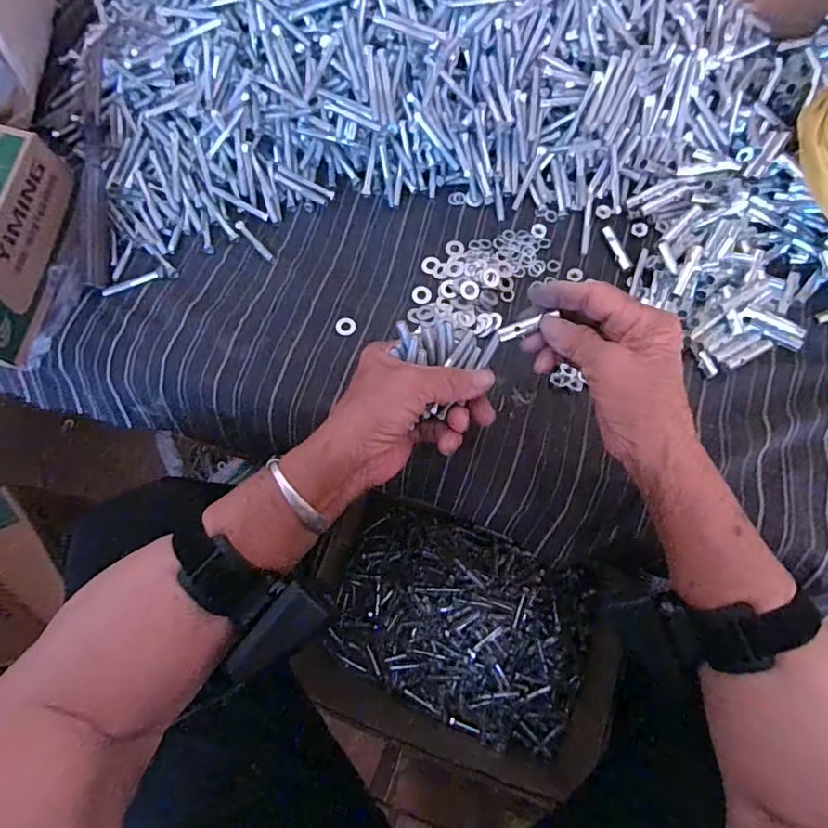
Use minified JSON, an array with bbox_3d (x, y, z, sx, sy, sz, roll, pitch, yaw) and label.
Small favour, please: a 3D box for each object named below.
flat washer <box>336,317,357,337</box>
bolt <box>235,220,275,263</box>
[{"bbox_3d":[-0.058,-0.074,0.440,0.017,0.004,0.018,2,74,-7],"label":"flat washer"},{"bbox_3d":[-0.147,-0.159,0.475,0.008,0.004,0.060,-39,77,-8],"label":"bolt"}]

